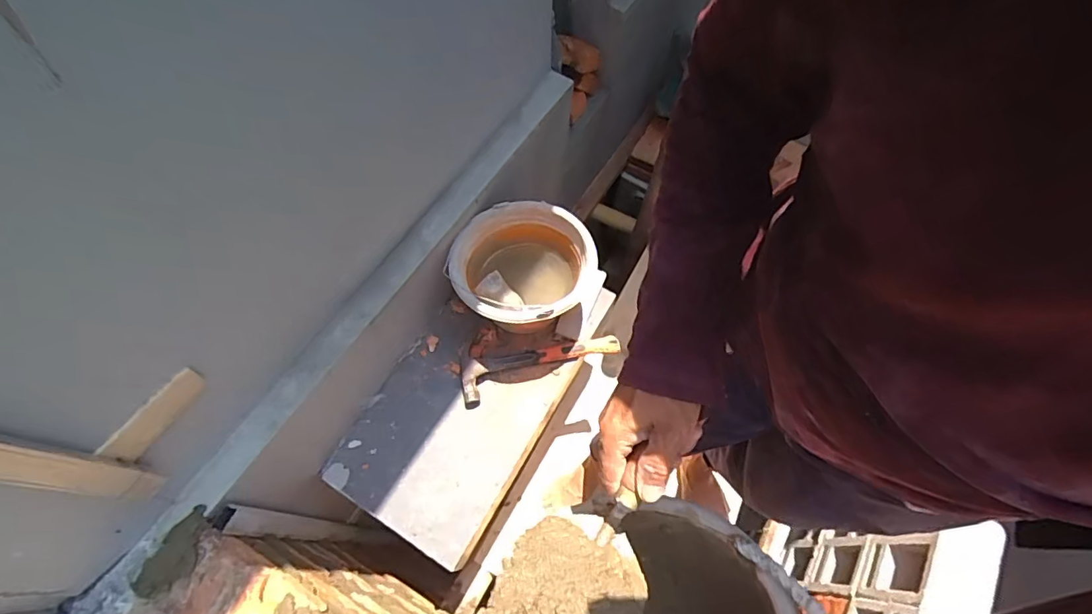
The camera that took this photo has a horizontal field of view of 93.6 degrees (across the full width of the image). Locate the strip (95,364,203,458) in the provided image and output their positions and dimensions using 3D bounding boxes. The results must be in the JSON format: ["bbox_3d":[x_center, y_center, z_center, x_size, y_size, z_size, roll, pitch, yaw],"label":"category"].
[{"bbox_3d":[-0.438,0.121,0.578,0.005,0.041,0.112,22,64,32],"label":"strip"}]

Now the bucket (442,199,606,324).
[{"bbox_3d":[-0.044,-0.059,0.976,0.235,0.180,0.246,1,65,-1],"label":"bucket"}]

